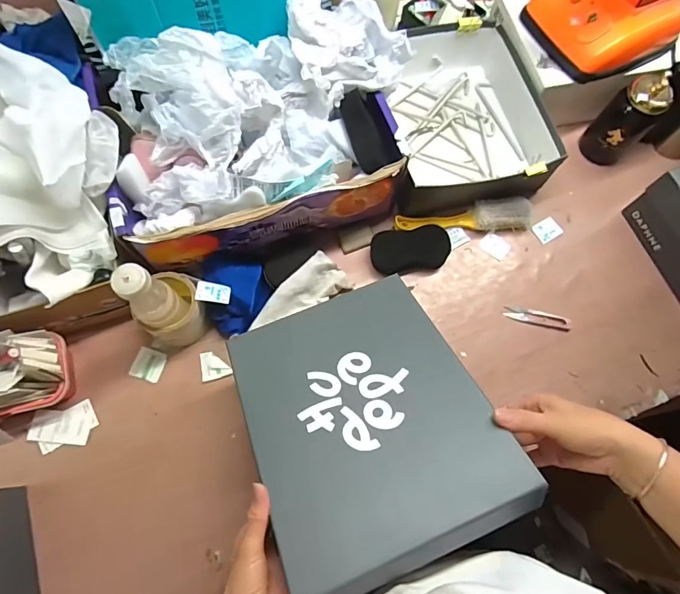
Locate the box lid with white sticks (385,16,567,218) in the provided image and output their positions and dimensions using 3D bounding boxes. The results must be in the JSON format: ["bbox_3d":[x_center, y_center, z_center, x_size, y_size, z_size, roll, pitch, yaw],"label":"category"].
[{"bbox_3d":[0.199,-0.321,0.757,0.254,0.089,0.340,-10,72,-6],"label":"box lid with white sticks"}]

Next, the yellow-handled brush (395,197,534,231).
[{"bbox_3d":[0.209,-0.128,0.720,0.230,0.034,0.052,-6,72,-4],"label":"yellow-handled brush"}]

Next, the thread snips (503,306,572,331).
[{"bbox_3d":[0.311,0.033,0.682,0.101,0.008,0.025,14,71,2],"label":"thread snips"}]

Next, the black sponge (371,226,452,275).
[{"bbox_3d":[0.112,-0.075,0.695,0.121,0.037,0.060,-7,72,-5],"label":"black sponge"}]

